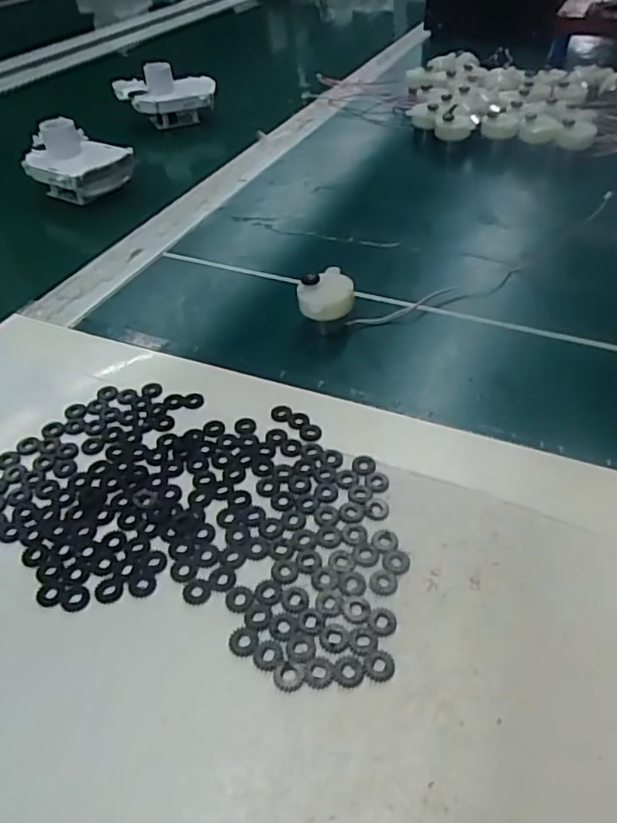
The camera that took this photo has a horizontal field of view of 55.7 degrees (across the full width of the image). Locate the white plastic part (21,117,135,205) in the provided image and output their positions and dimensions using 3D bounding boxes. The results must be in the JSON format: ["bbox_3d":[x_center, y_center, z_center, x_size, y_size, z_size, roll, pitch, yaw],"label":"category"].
[{"bbox_3d":[-0.194,-0.211,0.486,0.079,0.053,0.068,30,53,29],"label":"white plastic part"}]

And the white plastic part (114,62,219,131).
[{"bbox_3d":[-0.149,-0.331,0.615,0.099,0.061,0.050,-10,45,-8],"label":"white plastic part"}]

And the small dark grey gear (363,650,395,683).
[{"bbox_3d":[0.024,0.087,0.201,0.011,0.004,0.011,-1,44,1],"label":"small dark grey gear"}]

